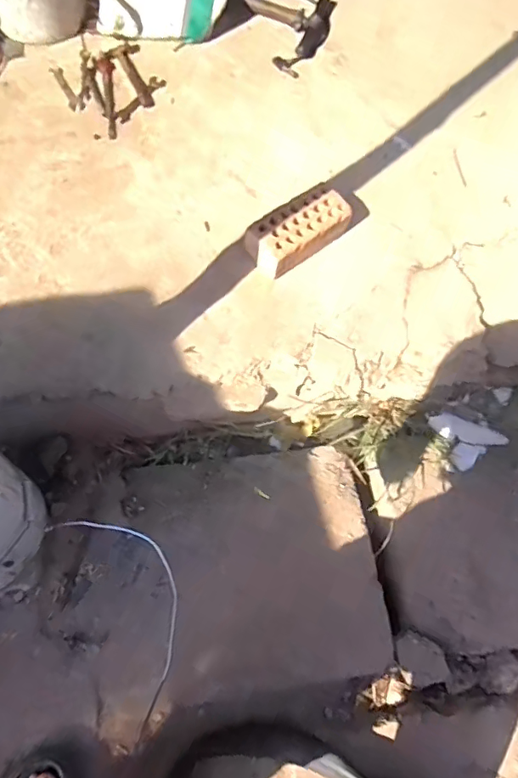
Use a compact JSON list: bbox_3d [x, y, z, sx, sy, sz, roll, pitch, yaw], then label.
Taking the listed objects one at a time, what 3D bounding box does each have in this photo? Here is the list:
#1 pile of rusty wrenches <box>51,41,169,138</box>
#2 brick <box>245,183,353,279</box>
[{"bbox_3d":[-0.365,-0.760,1.291,0.231,0.034,0.231,-36,76,-18],"label":"pile of rusty wrenches"},{"bbox_3d":[0.089,-0.363,1.169,0.239,0.091,0.119,-35,76,-18],"label":"brick"}]

